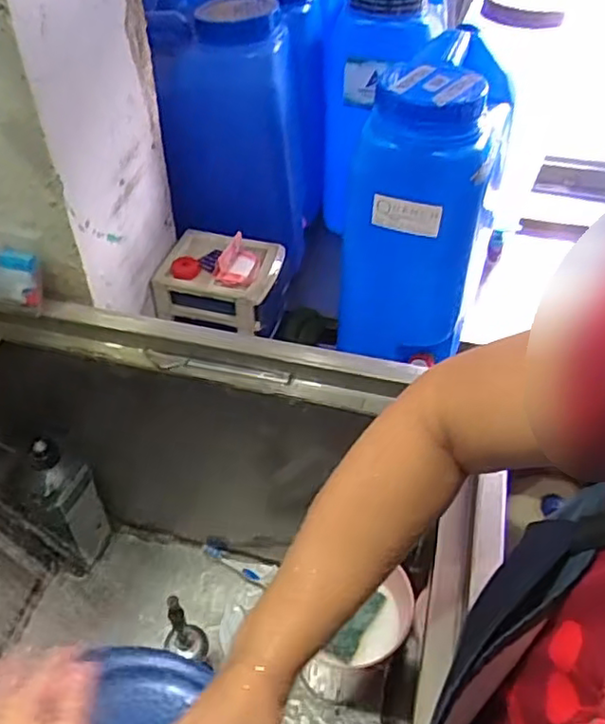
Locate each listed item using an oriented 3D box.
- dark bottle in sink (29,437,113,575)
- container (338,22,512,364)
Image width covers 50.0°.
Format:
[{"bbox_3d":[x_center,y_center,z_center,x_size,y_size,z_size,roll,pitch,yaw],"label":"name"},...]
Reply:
[{"bbox_3d":[-0.309,0.196,0.868,0.075,0.227,0.063,-17,48,-17],"label":"dark bottle in sink"},{"bbox_3d":[0.165,-0.211,0.883,0.168,0.381,0.255,12,46,11],"label":"container"}]

